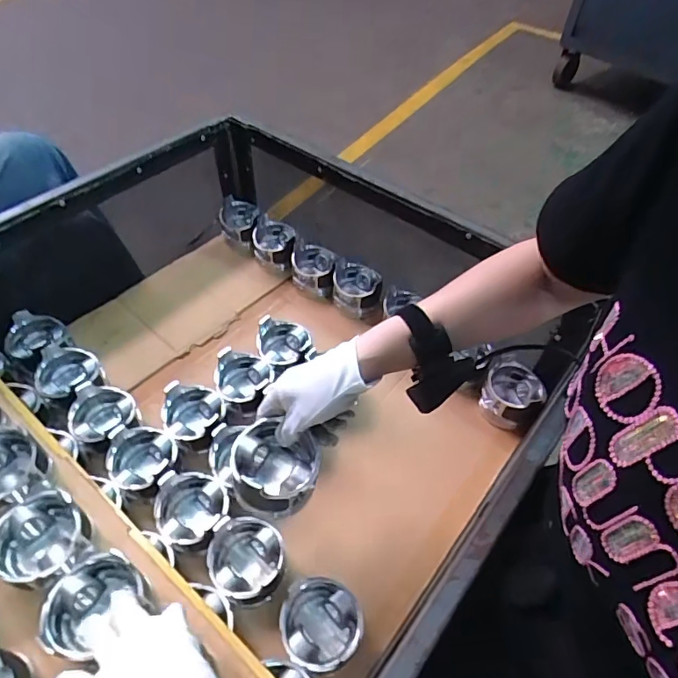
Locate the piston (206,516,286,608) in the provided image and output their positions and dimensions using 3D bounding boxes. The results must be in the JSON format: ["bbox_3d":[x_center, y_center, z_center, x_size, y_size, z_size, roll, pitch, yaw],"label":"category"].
[{"bbox_3d":[-0.107,0.260,0.575,0.085,0.062,0.092,1,50,-1],"label":"piston"}]

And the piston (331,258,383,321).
[{"bbox_3d":[0.033,-0.094,0.890,0.088,0.052,0.093,5,50,2],"label":"piston"}]

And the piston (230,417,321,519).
[{"bbox_3d":[-0.064,0.125,0.486,0.084,0.057,0.084,1,50,-1],"label":"piston"}]

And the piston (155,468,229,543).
[{"bbox_3d":[-0.181,0.207,0.604,0.084,0.057,0.080,1,50,-1],"label":"piston"}]

